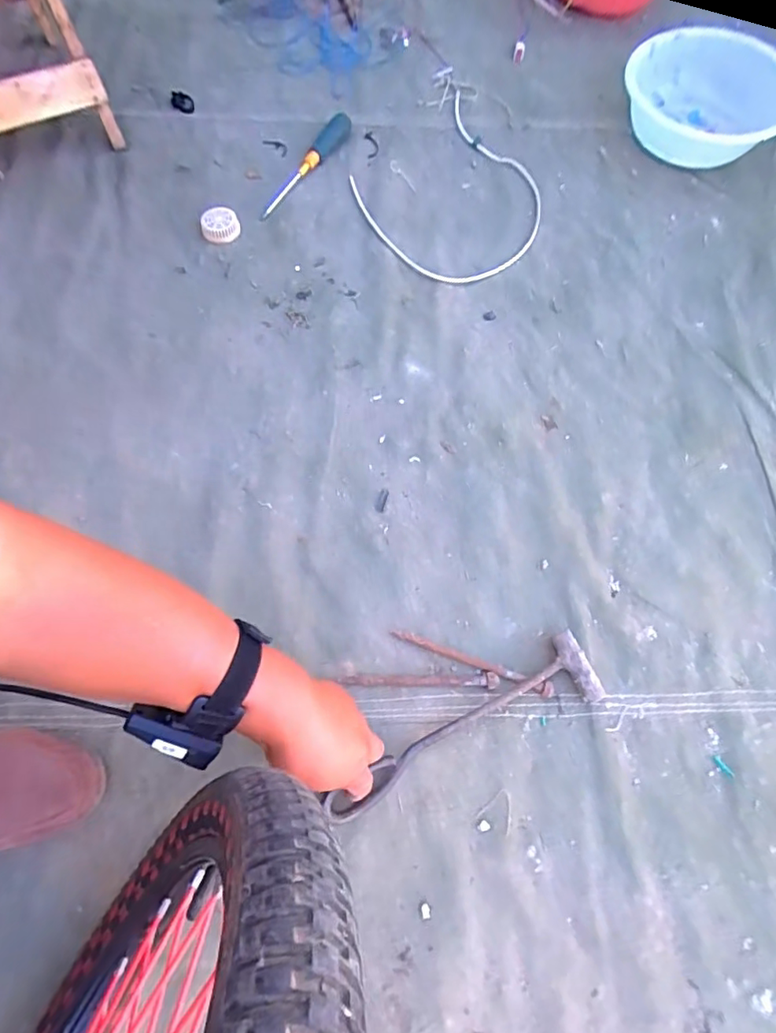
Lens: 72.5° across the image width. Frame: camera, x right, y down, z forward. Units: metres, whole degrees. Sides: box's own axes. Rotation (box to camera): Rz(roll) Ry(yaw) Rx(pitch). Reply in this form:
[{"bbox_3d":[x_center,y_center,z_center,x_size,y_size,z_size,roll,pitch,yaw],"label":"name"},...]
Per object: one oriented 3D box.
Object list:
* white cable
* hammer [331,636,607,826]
[{"bbox_3d":[0.100,-0.468,0.790,0.251,0.029,0.281,-43,85,-10],"label":"white cable"},{"bbox_3d":[0.075,0.219,0.528,0.296,0.020,0.069,-28,72,-8],"label":"hammer"}]

